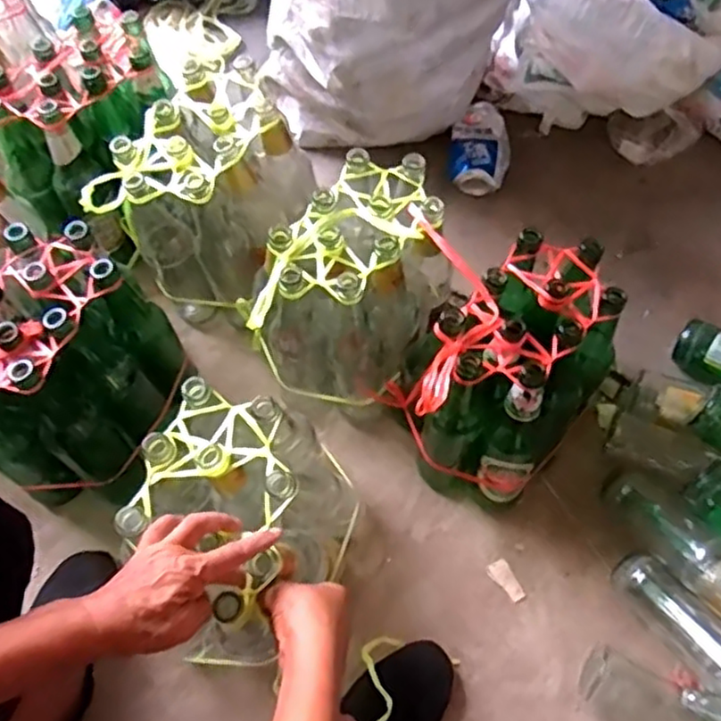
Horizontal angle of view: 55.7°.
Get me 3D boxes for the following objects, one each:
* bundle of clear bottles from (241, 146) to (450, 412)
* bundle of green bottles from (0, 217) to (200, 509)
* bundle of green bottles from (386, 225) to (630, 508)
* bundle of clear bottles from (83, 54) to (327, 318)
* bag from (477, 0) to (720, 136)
[{"bbox_3d":[-0.001,-0.090,0.842,0.164,0.211,0.246,29,68,12],"label":"bundle of clear bottles"},{"bbox_3d":[-0.340,0.013,0.779,0.165,0.234,0.246,23,67,9],"label":"bundle of green bottles"},{"bbox_3d":[0.168,0.024,0.805,0.257,0.272,0.185,-41,72,-18],"label":"bundle of green bottles"},{"bbox_3d":[-0.188,-0.207,0.913,0.182,0.260,0.234,17,66,7],"label":"bundle of clear bottles"},{"bbox_3d":[0.390,-0.519,1.027,0.324,0.276,0.266,26,67,10],"label":"bag"}]

